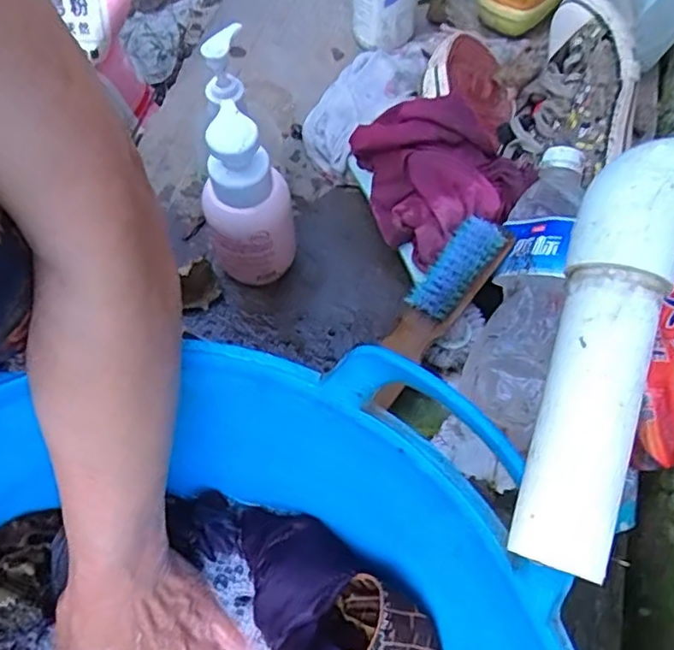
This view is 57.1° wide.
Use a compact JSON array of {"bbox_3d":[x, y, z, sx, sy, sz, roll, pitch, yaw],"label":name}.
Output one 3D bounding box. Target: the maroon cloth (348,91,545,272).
[{"bbox_3d":[0.081,-0.133,0.533,0.119,0.050,0.147,-31,67,-16],"label":"maroon cloth"}]

